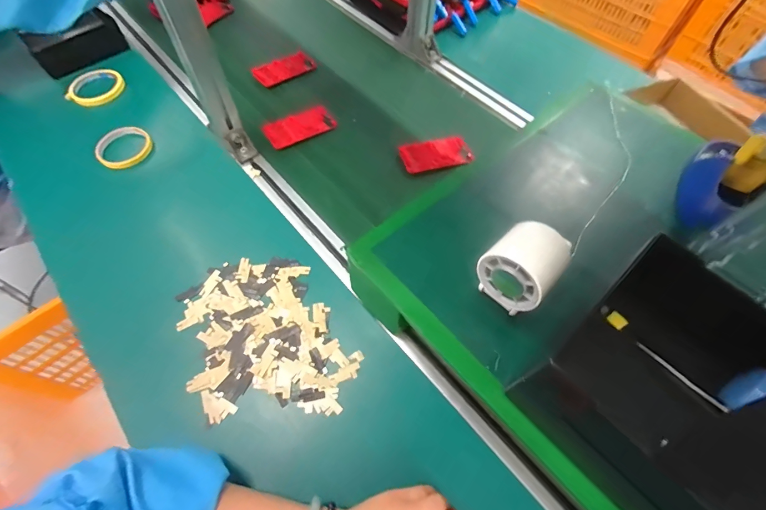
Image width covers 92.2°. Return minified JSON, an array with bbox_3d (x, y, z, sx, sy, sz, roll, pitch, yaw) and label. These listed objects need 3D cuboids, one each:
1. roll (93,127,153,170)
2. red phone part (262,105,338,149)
[{"bbox_3d":[-0.439,-0.183,0.626,0.090,0.018,0.088,1,59,-2],"label":"roll"},{"bbox_3d":[-0.151,-0.232,0.662,0.122,0.010,0.056,-28,64,-17],"label":"red phone part"}]

